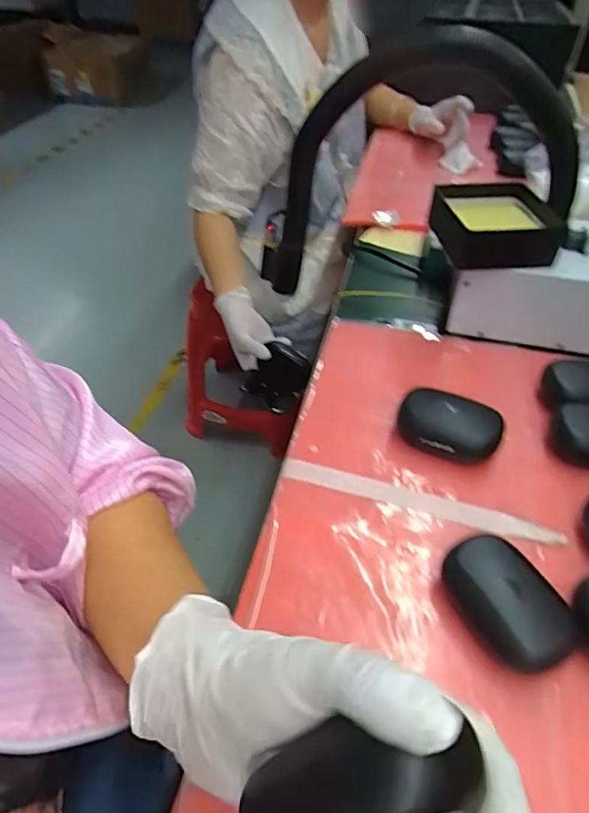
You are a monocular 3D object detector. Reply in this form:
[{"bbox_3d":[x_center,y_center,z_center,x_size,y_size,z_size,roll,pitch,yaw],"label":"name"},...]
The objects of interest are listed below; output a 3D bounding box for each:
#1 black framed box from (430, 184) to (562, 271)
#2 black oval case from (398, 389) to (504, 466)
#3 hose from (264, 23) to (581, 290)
[{"bbox_3d":[0.199,-0.184,0.499,0.109,0.040,0.121,3,45,0],"label":"black framed box"},{"bbox_3d":[0.128,0.020,0.422,0.081,0.036,0.056,24,49,20],"label":"black oval case"},{"bbox_3d":[0.094,-0.242,0.494,0.339,0.196,0.072,-13,52,18],"label":"hose"}]

